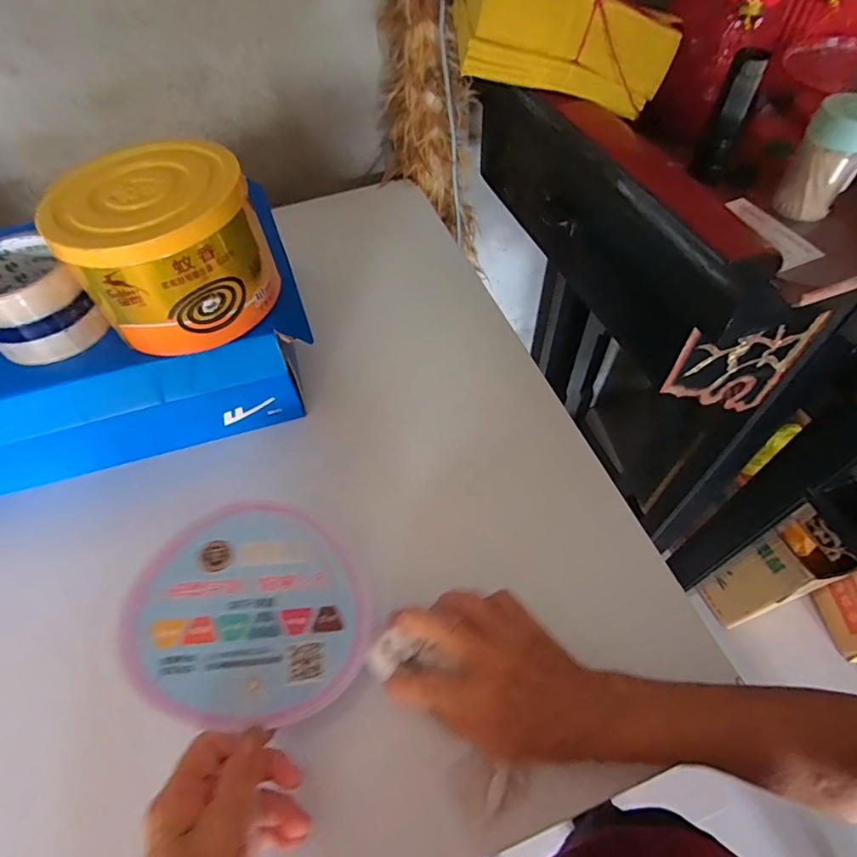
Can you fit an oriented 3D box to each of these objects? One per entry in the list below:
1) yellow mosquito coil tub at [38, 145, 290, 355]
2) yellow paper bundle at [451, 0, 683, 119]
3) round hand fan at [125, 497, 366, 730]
[{"bbox_3d":[-0.194,-0.133,0.383,0.137,0.102,0.120,-21,58,-11],"label":"yellow mosquito coil tub"},{"bbox_3d":[0.117,-0.347,0.445,0.188,0.079,0.074,14,57,-9],"label":"yellow paper bundle"},{"bbox_3d":[-0.125,0.127,0.355,0.148,0.008,0.153,5,58,-8],"label":"round hand fan"}]

